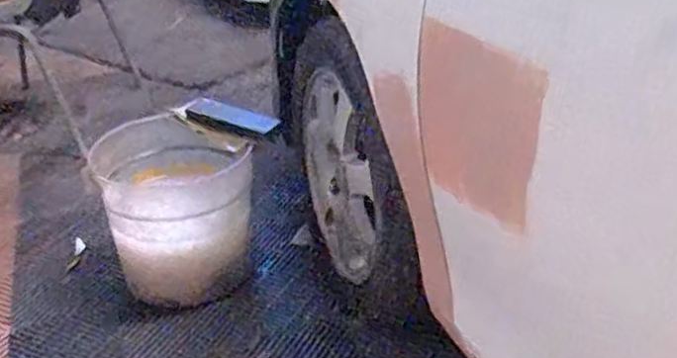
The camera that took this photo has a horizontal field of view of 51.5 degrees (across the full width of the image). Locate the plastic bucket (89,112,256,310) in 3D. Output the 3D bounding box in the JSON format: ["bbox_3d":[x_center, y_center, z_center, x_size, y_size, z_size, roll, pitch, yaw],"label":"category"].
[{"bbox_3d":[-0.339,0.066,1.472,0.284,0.283,0.319,-15,32,-23],"label":"plastic bucket"}]

